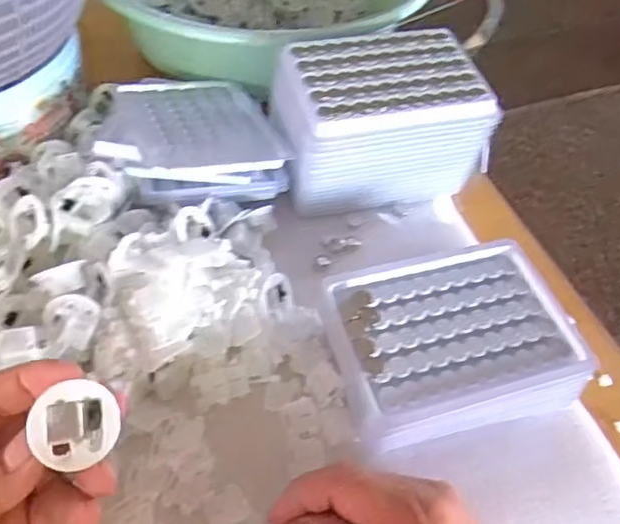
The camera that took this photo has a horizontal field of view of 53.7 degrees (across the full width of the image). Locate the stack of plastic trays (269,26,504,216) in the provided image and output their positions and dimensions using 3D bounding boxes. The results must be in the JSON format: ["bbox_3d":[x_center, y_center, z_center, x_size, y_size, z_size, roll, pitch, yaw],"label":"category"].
[{"bbox_3d":[0.046,-0.097,0.431,0.137,0.082,0.093,-10,54,-12],"label":"stack of plastic trays"}]

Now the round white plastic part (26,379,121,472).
[{"bbox_3d":[-0.089,0.062,0.235,0.029,0.008,0.028,-7,85,-30],"label":"round white plastic part"}]

